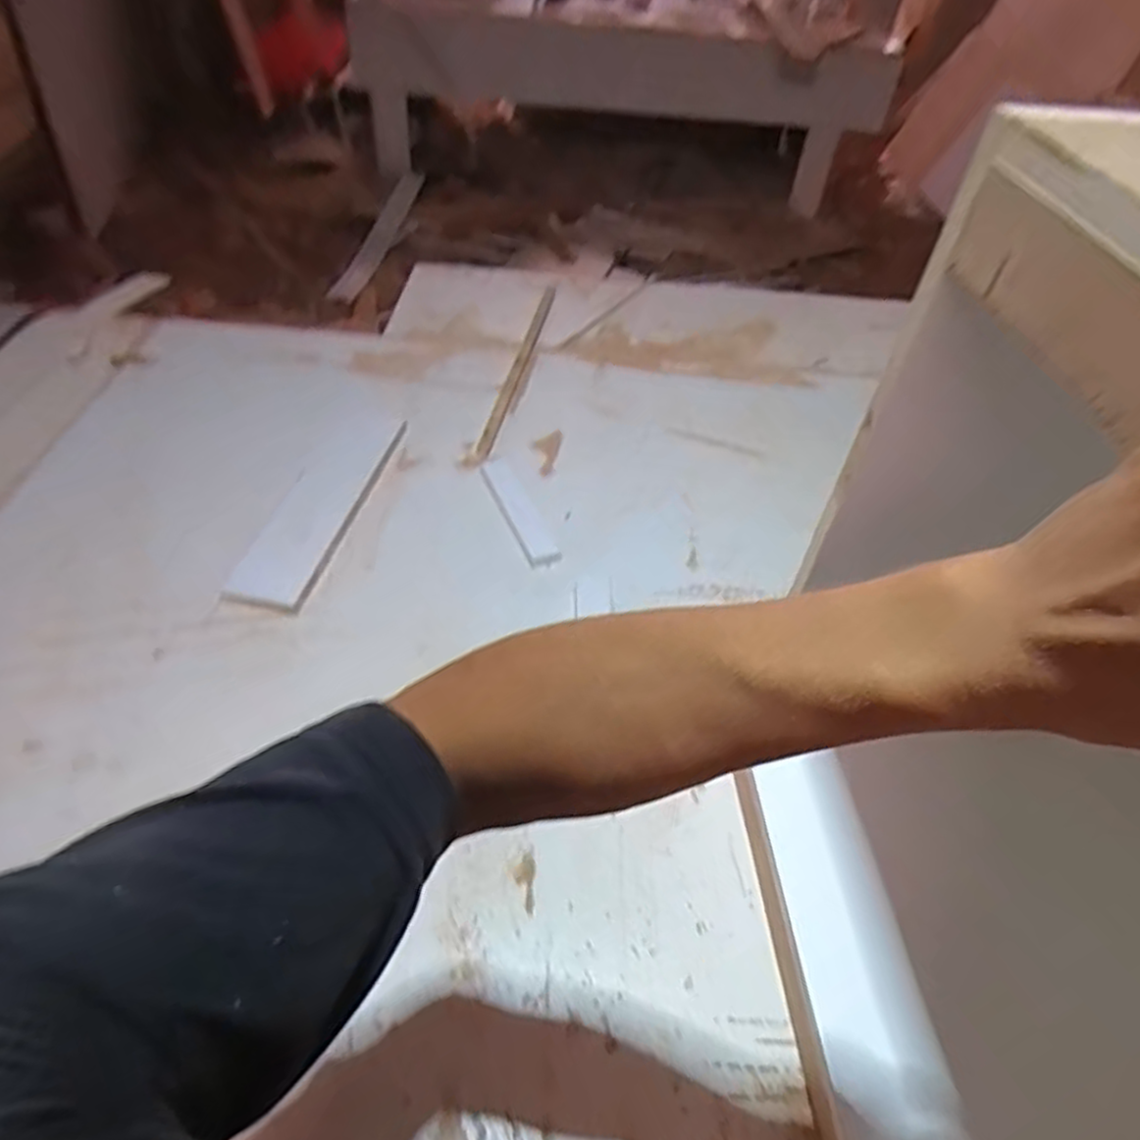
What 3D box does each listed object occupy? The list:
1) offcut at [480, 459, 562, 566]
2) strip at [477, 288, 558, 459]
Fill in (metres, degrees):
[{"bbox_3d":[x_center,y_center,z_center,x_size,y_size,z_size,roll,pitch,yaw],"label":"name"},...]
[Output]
[{"bbox_3d":[-0.070,-0.080,0.996,0.042,0.006,0.184,-20,60,-18],"label":"offcut"},{"bbox_3d":[-0.080,-0.367,1.281,0.025,0.014,0.553,11,47,3],"label":"strip"}]

